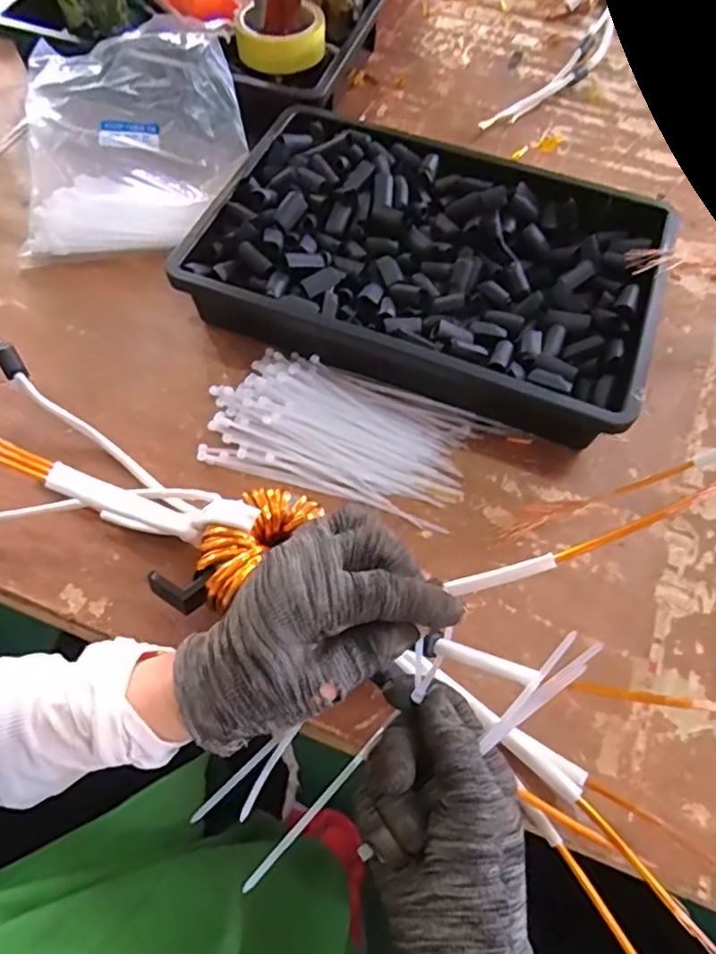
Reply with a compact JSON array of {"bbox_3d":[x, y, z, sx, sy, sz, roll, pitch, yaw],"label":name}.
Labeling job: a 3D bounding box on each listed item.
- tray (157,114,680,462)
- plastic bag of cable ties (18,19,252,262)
[{"bbox_3d":[0.059,-0.176,0.506,0.360,0.066,0.248,18,63,8],"label":"tray"},{"bbox_3d":[-0.213,-0.323,0.564,0.199,0.085,0.222,-5,63,-4],"label":"plastic bag of cable ties"}]

